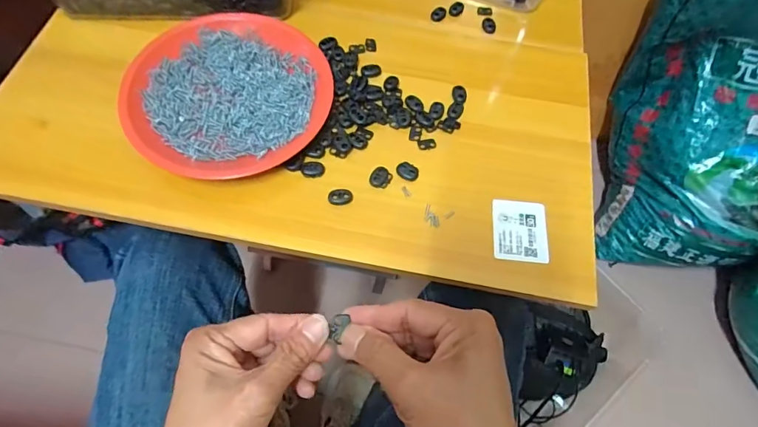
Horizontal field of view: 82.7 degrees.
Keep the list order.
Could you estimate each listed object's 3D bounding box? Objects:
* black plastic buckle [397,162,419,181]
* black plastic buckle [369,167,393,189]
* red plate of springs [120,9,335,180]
[{"bbox_3d":[0.028,-0.040,0.412,0.021,0.005,0.016,19,65,6],"label":"black plastic buckle"},{"bbox_3d":[0.002,-0.034,0.407,0.019,0.004,0.022,17,65,5],"label":"black plastic buckle"},{"bbox_3d":[-0.148,-0.125,0.428,0.186,0.023,0.189,1,65,-2],"label":"red plate of springs"}]

